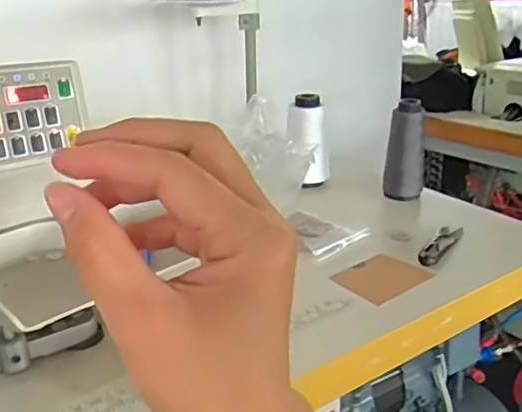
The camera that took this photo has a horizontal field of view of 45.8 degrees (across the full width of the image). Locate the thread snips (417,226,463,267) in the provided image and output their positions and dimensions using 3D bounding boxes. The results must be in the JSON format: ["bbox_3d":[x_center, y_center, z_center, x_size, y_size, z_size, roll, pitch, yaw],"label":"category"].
[{"bbox_3d":[0.172,0.037,0.597,0.024,0.009,0.086,10,23,32],"label":"thread snips"}]

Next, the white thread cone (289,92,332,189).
[{"bbox_3d":[0.060,-0.076,0.743,0.048,0.113,0.039,-1,19,4],"label":"white thread cone"}]

